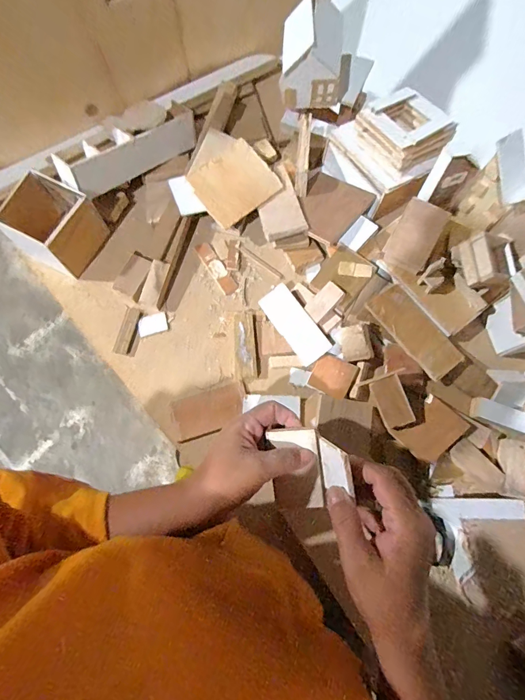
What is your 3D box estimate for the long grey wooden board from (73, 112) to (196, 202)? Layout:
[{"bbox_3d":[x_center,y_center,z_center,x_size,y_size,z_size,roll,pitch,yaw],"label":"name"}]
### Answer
[{"bbox_3d":[-0.175,-0.280,0.532,0.011,0.053,0.199,33,61,29],"label":"long grey wooden board"}]

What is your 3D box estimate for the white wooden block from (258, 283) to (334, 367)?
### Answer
[{"bbox_3d":[0.044,-0.035,0.499,0.046,0.009,0.111,-39,78,14],"label":"white wooden block"}]

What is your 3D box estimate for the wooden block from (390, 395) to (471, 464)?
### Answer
[{"bbox_3d":[0.202,0.096,0.440,0.071,0.011,0.054,-46,60,1],"label":"wooden block"}]

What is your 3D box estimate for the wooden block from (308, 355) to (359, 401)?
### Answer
[{"bbox_3d":[0.091,0.034,0.475,0.049,0.012,0.048,27,75,9],"label":"wooden block"}]

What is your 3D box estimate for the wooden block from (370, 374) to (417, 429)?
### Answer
[{"bbox_3d":[0.158,0.063,0.448,0.037,0.004,0.060,-26,83,14],"label":"wooden block"}]

